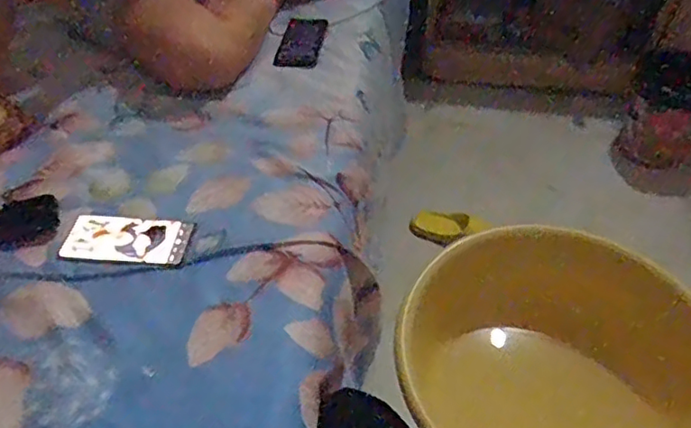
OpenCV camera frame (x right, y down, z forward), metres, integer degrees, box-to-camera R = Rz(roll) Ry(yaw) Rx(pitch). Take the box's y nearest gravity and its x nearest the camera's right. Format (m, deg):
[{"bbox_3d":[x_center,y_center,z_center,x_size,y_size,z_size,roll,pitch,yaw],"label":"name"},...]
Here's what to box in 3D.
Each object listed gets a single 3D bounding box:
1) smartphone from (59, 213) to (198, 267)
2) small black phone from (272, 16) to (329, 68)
[{"bbox_3d":[-0.283,0.033,0.770,0.160,0.005,0.074,6,47,5],"label":"smartphone"},{"bbox_3d":[-0.082,-0.329,1.126,0.077,0.008,0.148,7,47,6],"label":"small black phone"}]

